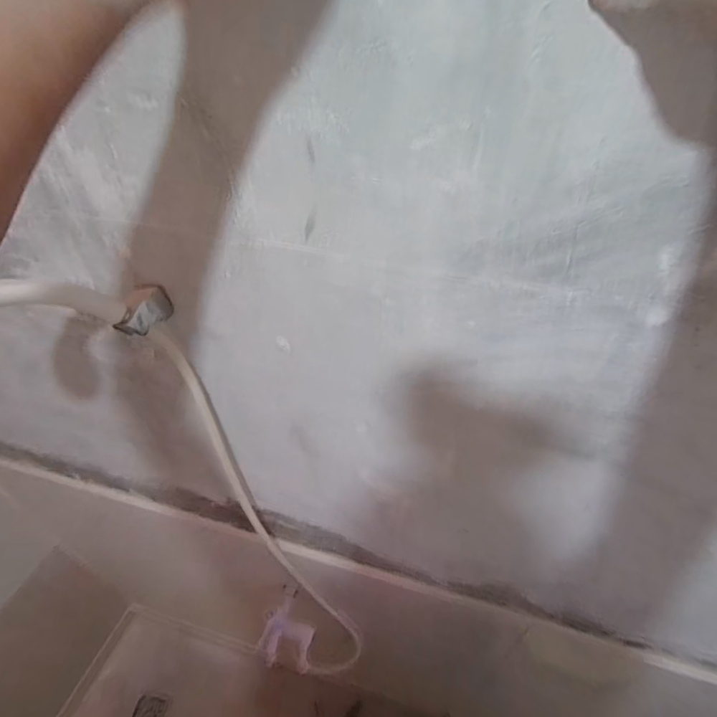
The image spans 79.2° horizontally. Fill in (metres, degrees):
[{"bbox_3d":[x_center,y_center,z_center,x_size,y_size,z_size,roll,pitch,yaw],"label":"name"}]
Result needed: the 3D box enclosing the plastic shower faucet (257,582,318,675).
[{"bbox_3d":[-0.145,0.587,0.944,0.108,0.052,0.141,8,44,10],"label":"plastic shower faucet"}]

